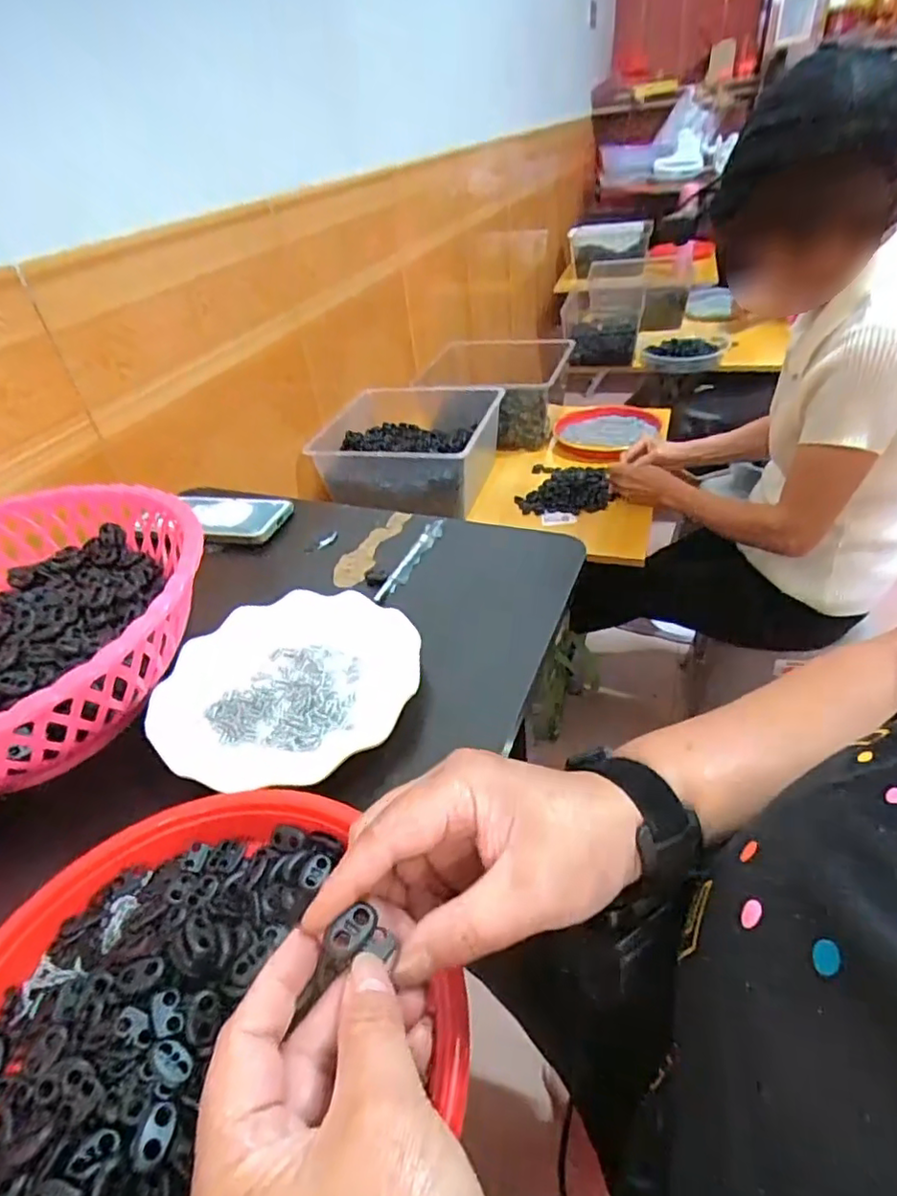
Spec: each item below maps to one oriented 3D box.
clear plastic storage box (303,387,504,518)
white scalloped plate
[{"bbox_3d":[-0.064,-0.300,1.193,0.309,0.141,0.354,3,39,13],"label":"clear plastic storage box"},{"bbox_3d":[-0.116,0.060,0.445,0.180,0.019,0.182,-5,37,3],"label":"white scalloped plate"}]

